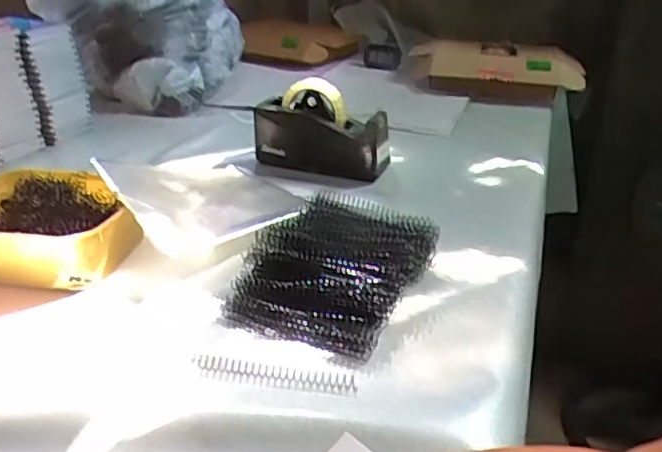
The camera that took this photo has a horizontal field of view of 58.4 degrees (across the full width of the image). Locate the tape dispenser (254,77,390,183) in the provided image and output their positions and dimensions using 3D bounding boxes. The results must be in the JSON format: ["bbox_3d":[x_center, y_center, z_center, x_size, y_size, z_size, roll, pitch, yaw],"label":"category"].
[{"bbox_3d":[-0.020,-0.148,0.907,0.204,0.125,0.084,15,30,25],"label":"tape dispenser"}]

